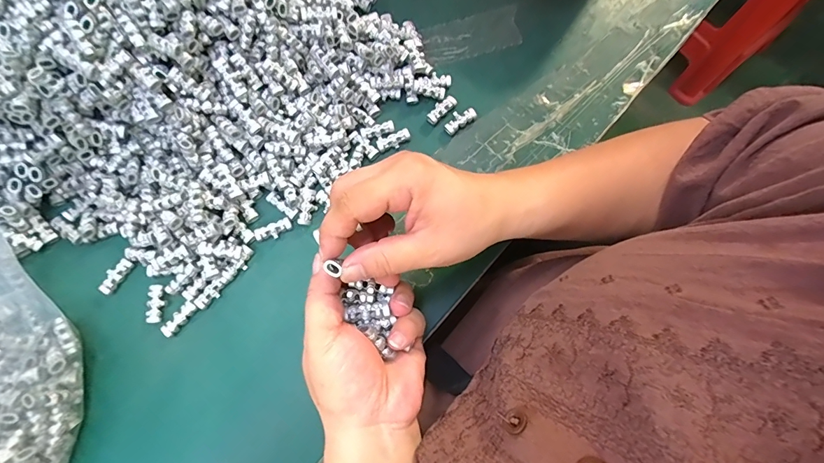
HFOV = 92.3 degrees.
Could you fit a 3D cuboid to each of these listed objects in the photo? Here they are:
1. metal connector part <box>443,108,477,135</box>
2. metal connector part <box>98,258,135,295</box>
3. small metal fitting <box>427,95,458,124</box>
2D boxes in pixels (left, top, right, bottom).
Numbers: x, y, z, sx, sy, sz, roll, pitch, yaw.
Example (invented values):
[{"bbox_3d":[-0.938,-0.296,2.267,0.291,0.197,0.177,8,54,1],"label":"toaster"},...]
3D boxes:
[{"bbox_3d":[0.042,-0.099,0.351,0.030,0.009,0.015,-37,79,-9],"label":"metal connector part"},{"bbox_3d":[-0.241,0.036,0.322,0.014,0.007,0.030,35,78,8],"label":"metal connector part"},{"bbox_3d":[0.026,-0.109,0.353,0.031,0.008,0.012,-41,79,-9],"label":"small metal fitting"}]

